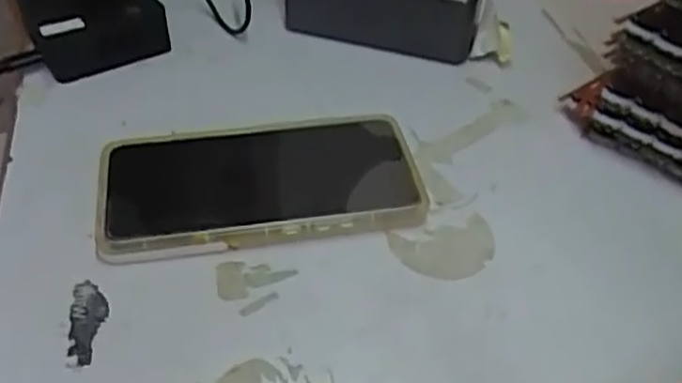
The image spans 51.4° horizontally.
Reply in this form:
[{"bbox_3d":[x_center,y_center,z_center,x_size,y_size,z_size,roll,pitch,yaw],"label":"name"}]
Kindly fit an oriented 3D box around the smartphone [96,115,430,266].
[{"bbox_3d":[-0.042,-0.006,0.381,0.168,0.016,0.086,-8,45,-11],"label":"smartphone"}]

